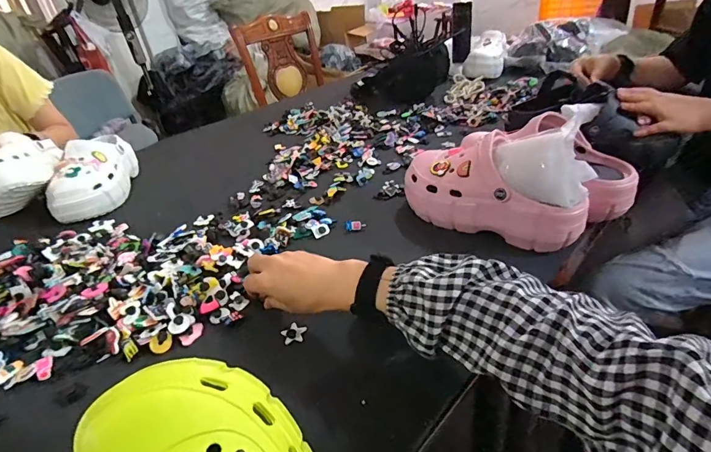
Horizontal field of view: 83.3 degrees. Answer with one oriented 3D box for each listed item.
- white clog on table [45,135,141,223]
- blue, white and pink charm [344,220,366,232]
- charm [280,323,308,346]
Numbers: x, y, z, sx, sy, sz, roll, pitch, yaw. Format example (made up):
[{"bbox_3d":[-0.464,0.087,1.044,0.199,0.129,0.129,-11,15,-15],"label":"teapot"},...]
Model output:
[{"bbox_3d":[-0.522,-0.108,0.796,0.106,0.096,0.212,-11,34,-5],"label":"white clog on table"},{"bbox_3d":[-0.001,-0.002,0.623,0.032,0.014,0.012,-8,33,-2],"label":"blue, white and pink charm"},{"bbox_3d":[-0.070,0.122,0.457,0.029,0.007,0.028,-17,35,-15],"label":"charm"}]

